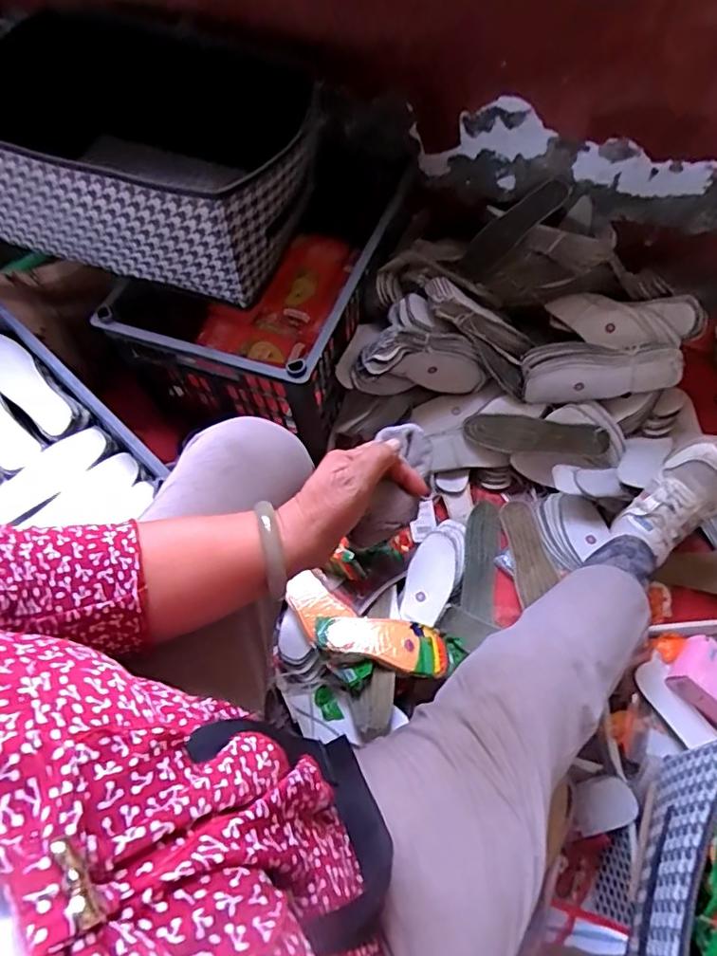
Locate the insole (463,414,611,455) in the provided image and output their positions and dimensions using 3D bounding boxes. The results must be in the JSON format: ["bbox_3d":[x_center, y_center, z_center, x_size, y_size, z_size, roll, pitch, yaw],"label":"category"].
[{"bbox_3d":[0.281,-0.068,0.872,0.217,0.026,0.062,6,61,8],"label":"insole"}]

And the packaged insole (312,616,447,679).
[{"bbox_3d":[0.032,0.226,0.746,0.177,0.030,0.071,3,61,6],"label":"packaged insole"}]

